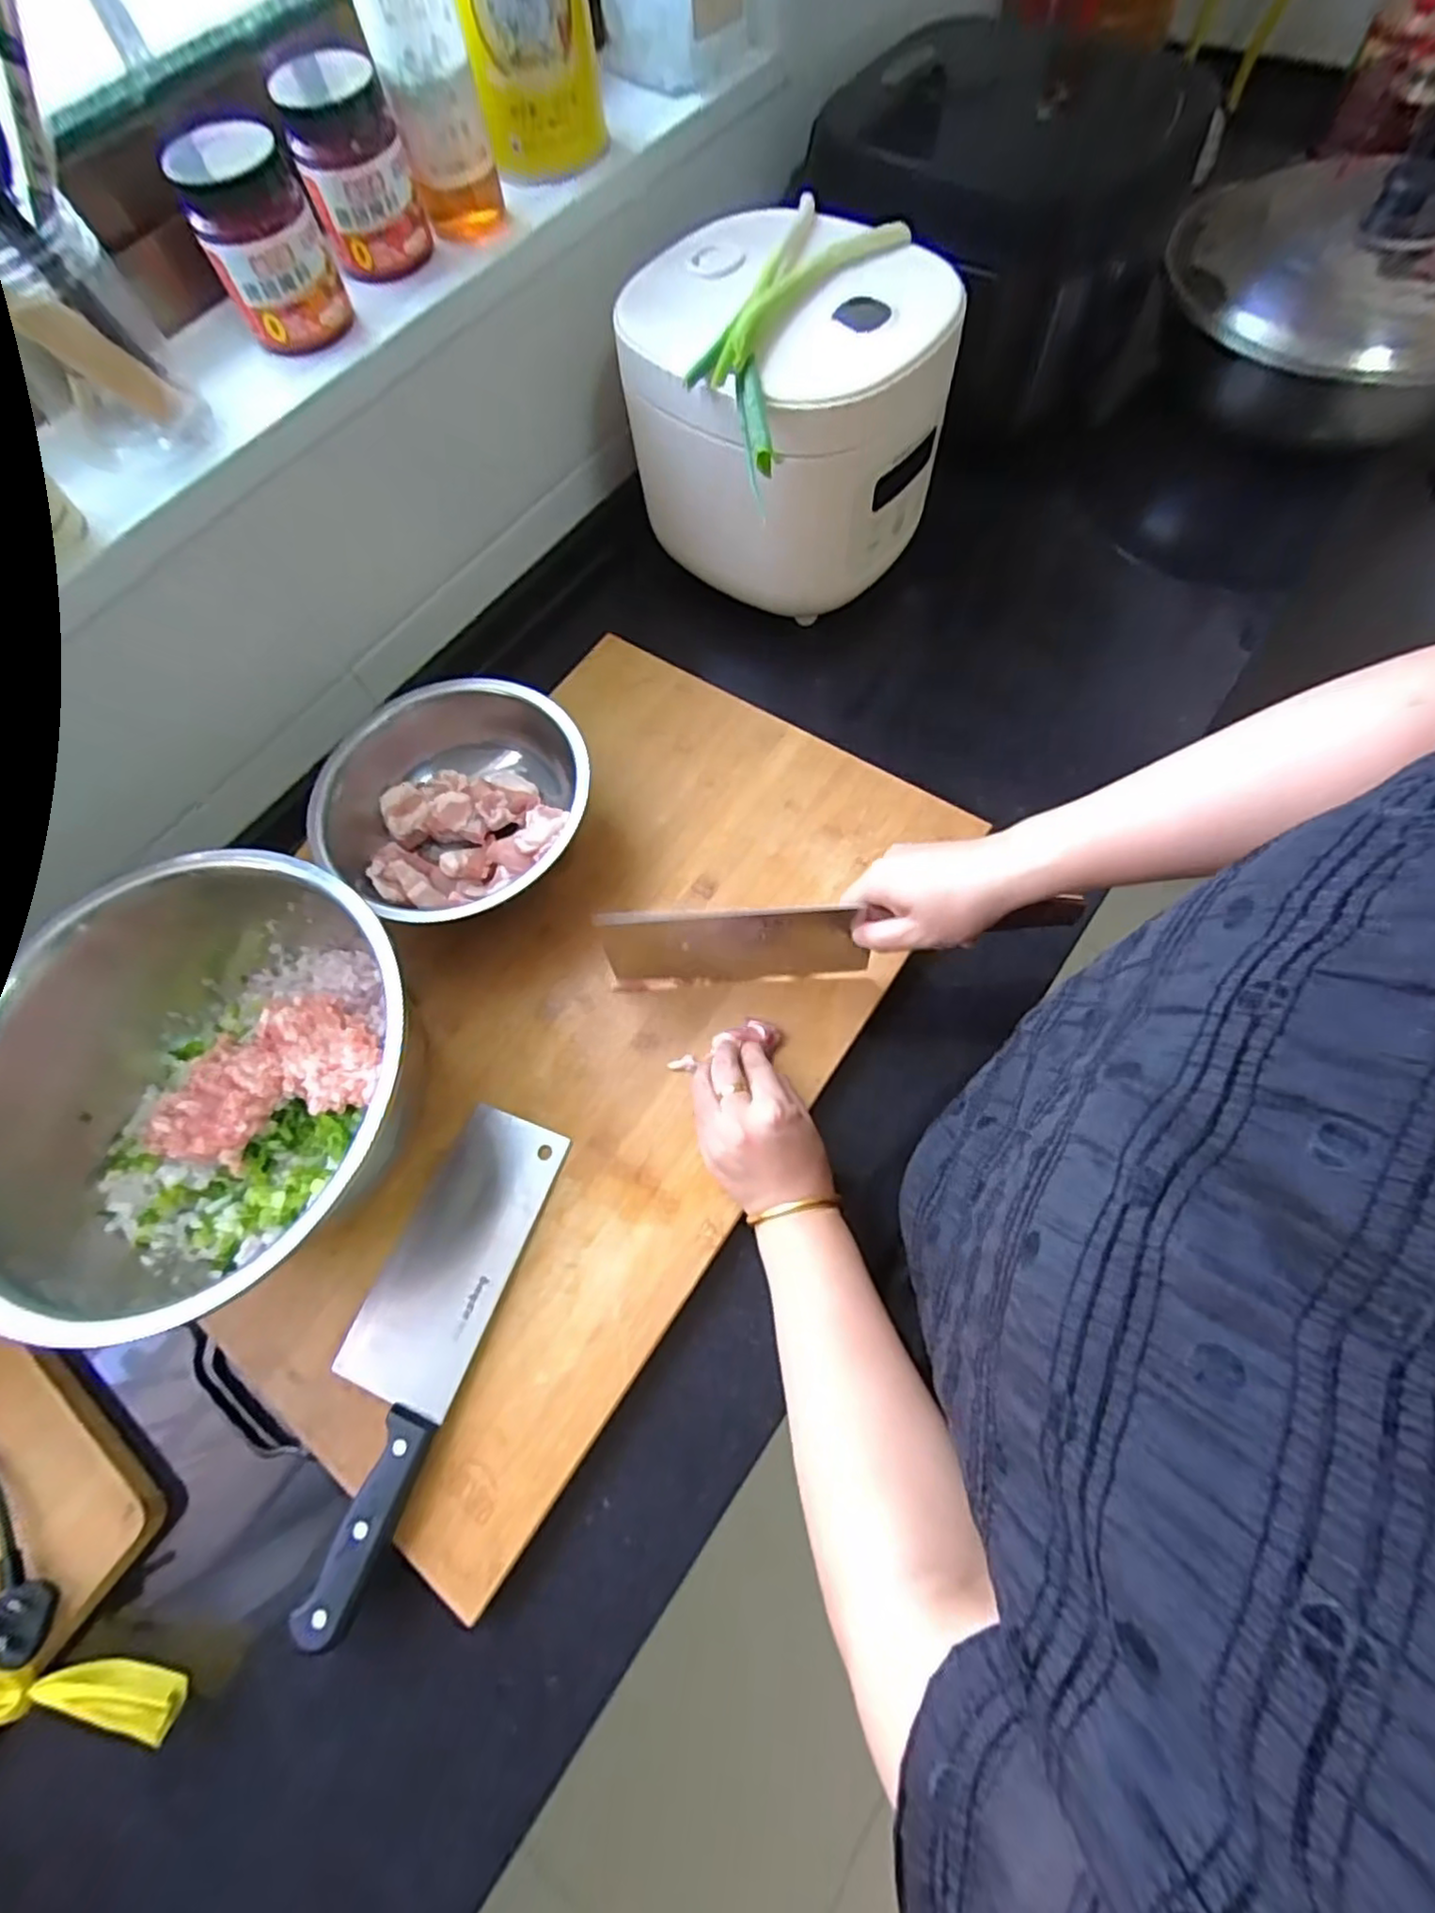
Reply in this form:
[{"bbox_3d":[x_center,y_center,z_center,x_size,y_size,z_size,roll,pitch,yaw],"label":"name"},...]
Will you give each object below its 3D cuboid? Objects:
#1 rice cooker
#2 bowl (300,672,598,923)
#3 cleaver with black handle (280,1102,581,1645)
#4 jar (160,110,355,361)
[{"bbox_3d":[0.060,-0.444,0.570,0.238,0.180,0.197,31,74,16],"label":"rice cooker"},{"bbox_3d":[-0.205,-0.122,0.530,0.205,0.069,0.194,-2,68,4],"label":"bowl"},{"bbox_3d":[-0.186,0.231,0.415,0.078,0.030,0.274,19,71,12],"label":"cleaver with black handle"},{"bbox_3d":[-0.284,-0.448,0.427,0.070,0.087,0.062,-26,68,-6],"label":"jar"}]

